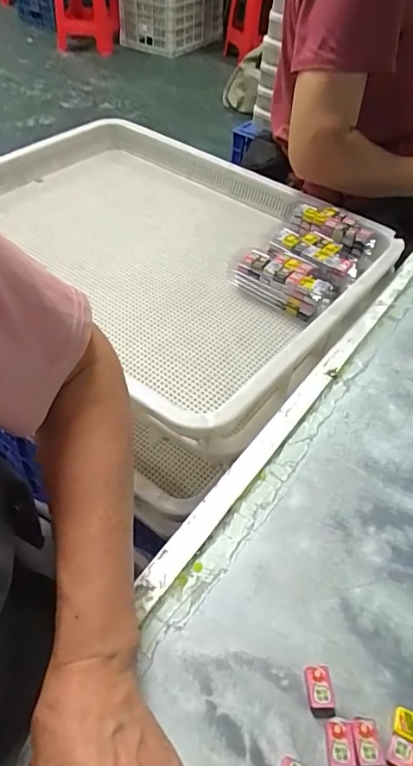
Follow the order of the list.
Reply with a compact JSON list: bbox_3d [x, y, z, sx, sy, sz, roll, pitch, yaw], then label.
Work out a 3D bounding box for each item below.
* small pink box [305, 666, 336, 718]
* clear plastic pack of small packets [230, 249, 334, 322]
[{"bbox_3d":[0.079,0.216,0.347,0.017,0.008,0.030,-1,48,-4],"label":"small pink box"},{"bbox_3d":[0.100,-0.135,0.652,0.129,0.042,0.064,26,52,20],"label":"clear plastic pack of small packets"}]

